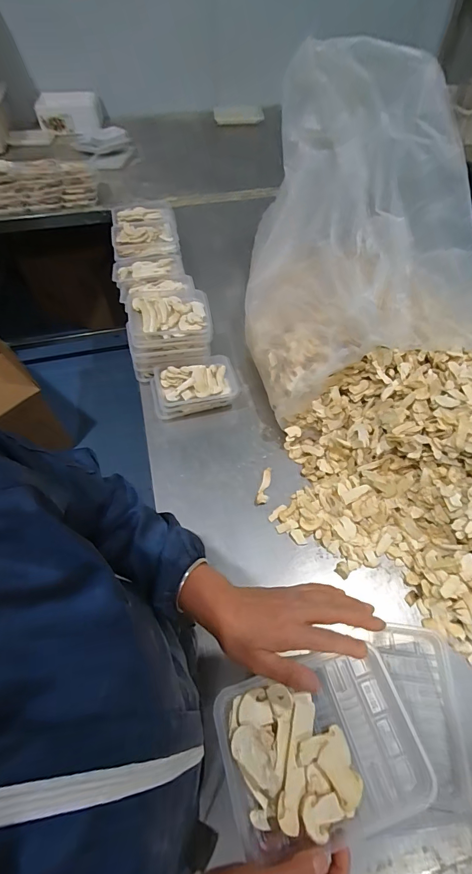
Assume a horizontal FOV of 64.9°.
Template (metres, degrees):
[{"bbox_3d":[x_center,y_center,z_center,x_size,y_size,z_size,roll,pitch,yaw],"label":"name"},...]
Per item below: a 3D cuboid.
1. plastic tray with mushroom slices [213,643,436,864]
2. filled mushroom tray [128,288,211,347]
[{"bbox_3d":[0.080,0.294,0.356,0.182,0.027,0.132,-13,56,-9],"label":"plastic tray with mushroom slices"},{"bbox_3d":[-0.157,-0.289,0.858,0.189,0.044,0.138,-11,56,-8],"label":"filled mushroom tray"}]

